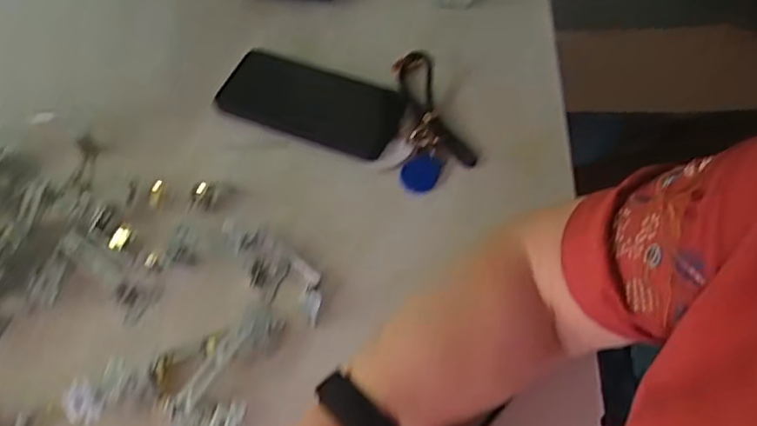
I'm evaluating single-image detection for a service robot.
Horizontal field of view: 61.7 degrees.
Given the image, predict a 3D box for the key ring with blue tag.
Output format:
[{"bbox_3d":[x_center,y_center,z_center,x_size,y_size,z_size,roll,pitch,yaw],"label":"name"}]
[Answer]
[{"bbox_3d":[0.029,-0.085,0.565,0.076,0.030,0.140,-15,60,-5],"label":"key ring with blue tag"}]

